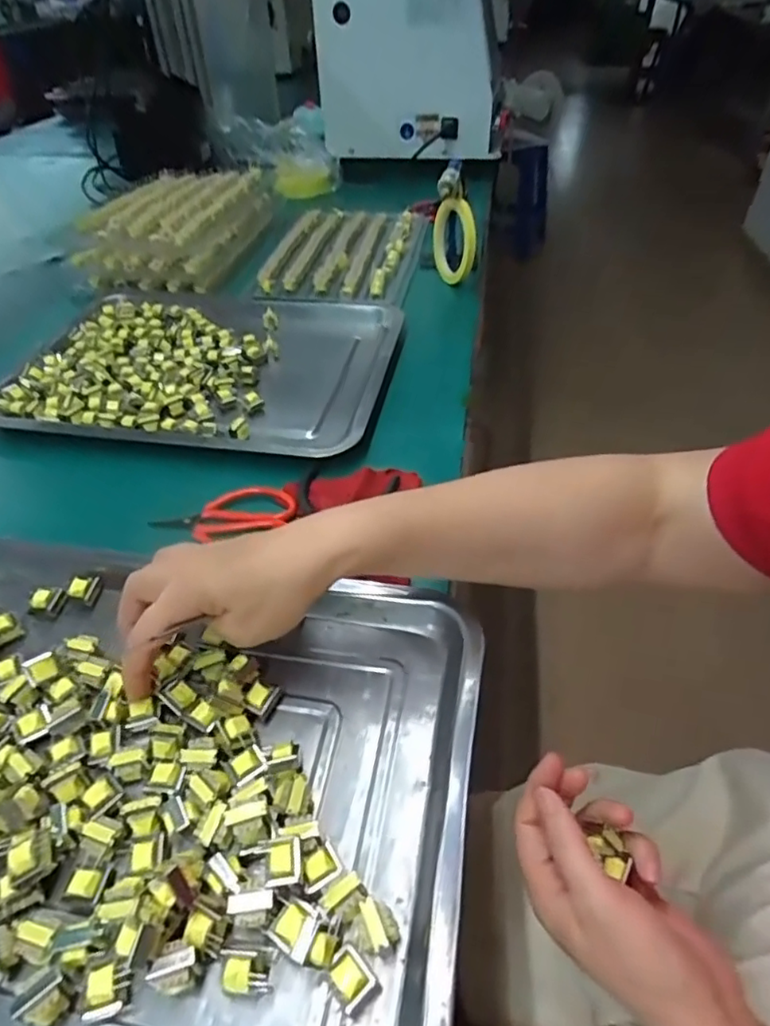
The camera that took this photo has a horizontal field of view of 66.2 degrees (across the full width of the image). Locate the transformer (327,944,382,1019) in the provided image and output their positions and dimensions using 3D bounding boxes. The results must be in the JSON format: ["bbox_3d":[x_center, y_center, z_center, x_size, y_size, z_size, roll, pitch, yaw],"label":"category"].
[{"bbox_3d":[-0.014,0.196,0.249,0.015,0.014,0.020,-26,49,-23],"label":"transformer"}]

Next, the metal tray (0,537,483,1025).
[{"bbox_3d":[-0.155,0.133,0.310,0.388,0.024,0.274,7,45,9],"label":"metal tray"}]

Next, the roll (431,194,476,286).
[{"bbox_3d":[0.087,-0.344,0.745,0.031,0.095,0.112,-7,44,-5],"label":"roll"}]

